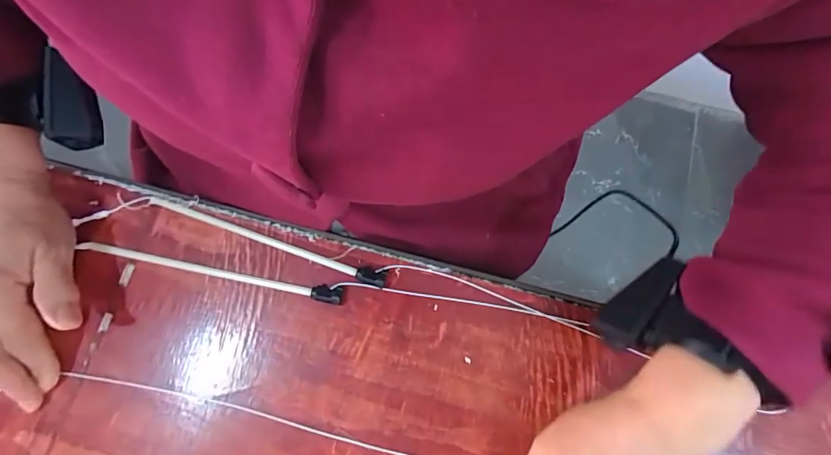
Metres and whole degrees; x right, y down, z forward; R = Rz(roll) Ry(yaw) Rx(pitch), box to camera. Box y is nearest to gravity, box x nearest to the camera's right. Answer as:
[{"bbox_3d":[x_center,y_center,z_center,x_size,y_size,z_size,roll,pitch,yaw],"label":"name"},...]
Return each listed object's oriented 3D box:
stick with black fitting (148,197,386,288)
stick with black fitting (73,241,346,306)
[{"bbox_3d":[-0.117,0.010,0.342,0.196,0.010,0.014,18,75,3],"label":"stick with black fitting"},{"bbox_3d":[-0.156,0.033,0.334,0.203,0.011,0.012,12,75,1],"label":"stick with black fitting"}]

